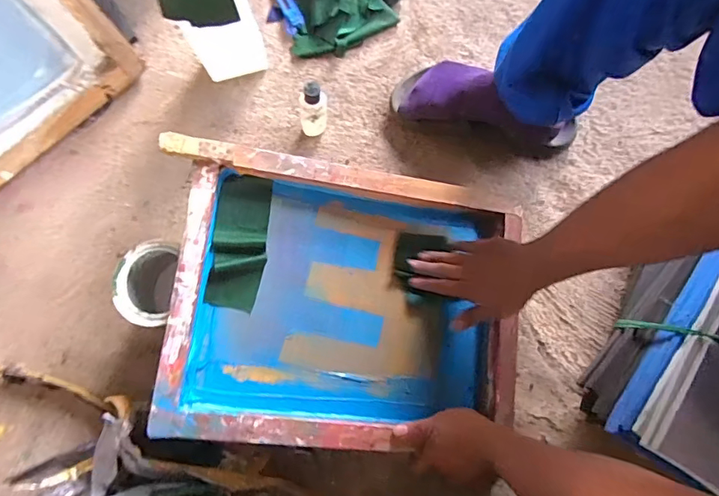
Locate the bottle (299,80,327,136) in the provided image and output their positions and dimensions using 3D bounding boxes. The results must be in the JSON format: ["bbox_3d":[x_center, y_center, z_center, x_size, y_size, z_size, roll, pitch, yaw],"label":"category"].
[{"bbox_3d":[-0.073,-0.219,0.755,0.046,0.094,0.050,0,79,2],"label":"bottle"}]

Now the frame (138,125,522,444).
[{"bbox_3d":[-0.006,0.070,0.645,0.447,0.062,0.349,8,82,-9],"label":"frame"}]

